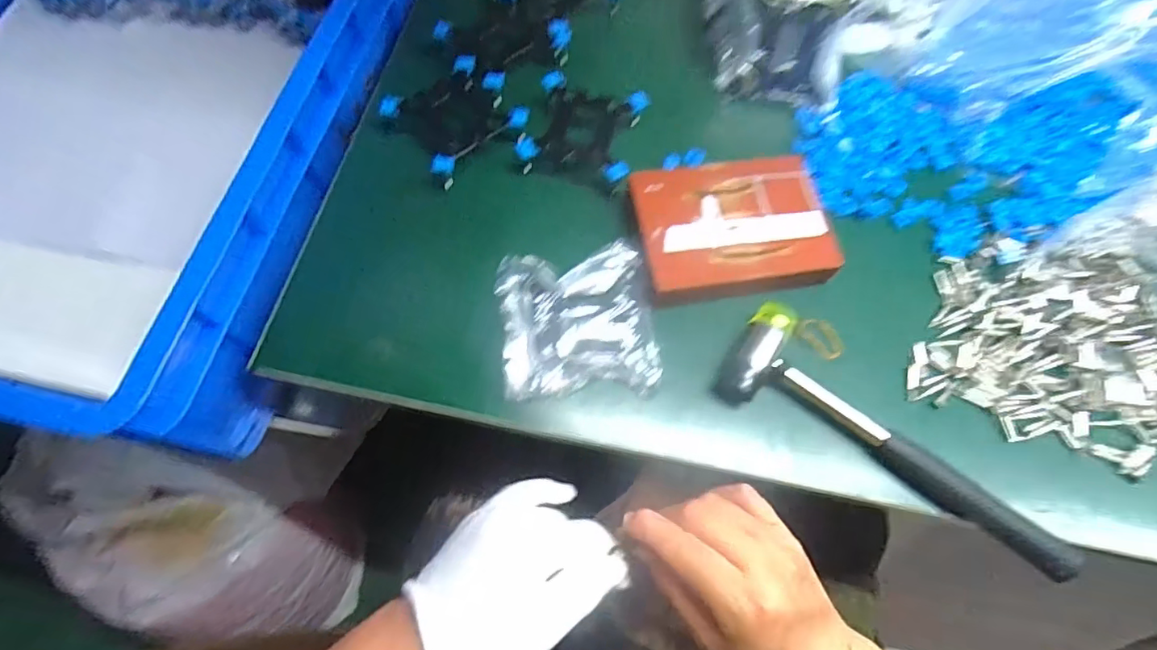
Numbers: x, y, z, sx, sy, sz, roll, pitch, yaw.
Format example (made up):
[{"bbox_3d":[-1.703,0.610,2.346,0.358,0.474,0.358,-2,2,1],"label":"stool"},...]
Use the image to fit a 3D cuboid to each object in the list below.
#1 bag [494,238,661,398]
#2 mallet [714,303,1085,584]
[{"bbox_3d":[-0.001,-0.004,0.393,0.107,0.017,0.111,-8,69,-4],"label":"bag"},{"bbox_3d":[0.213,0.072,0.361,0.236,0.028,0.076,30,71,10],"label":"mallet"}]

